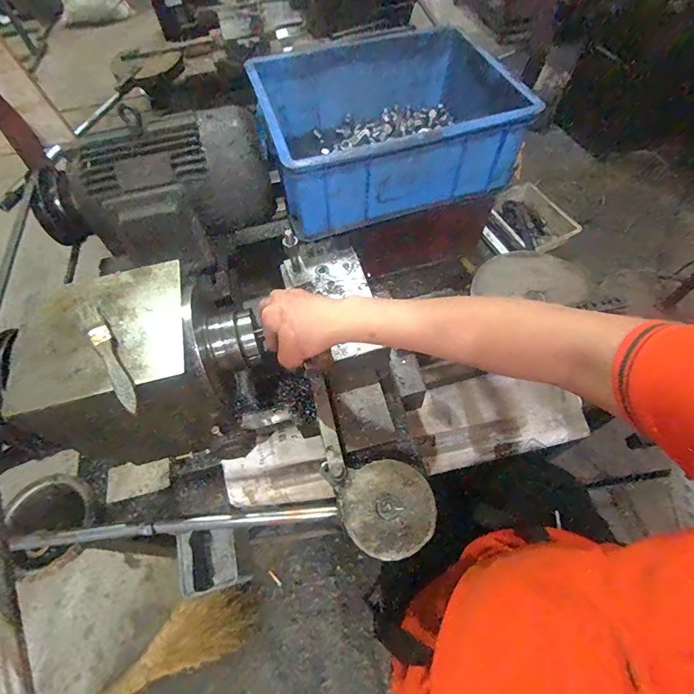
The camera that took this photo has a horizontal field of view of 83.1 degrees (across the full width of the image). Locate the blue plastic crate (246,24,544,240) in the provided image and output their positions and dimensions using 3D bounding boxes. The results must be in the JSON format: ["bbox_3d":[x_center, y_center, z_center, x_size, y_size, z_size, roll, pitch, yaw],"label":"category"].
[{"bbox_3d":[0.085,-0.385,0.673,0.430,0.135,0.312,-16,59,-6],"label":"blue plastic crate"}]

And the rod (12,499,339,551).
[{"bbox_3d":[-0.195,0.203,0.447,0.370,0.021,0.017,-6,59,0],"label":"rod"}]

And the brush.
[{"bbox_3d":[-0.236,0.009,0.389,0.022,0.009,0.143,-36,63,-17],"label":"brush"}]

